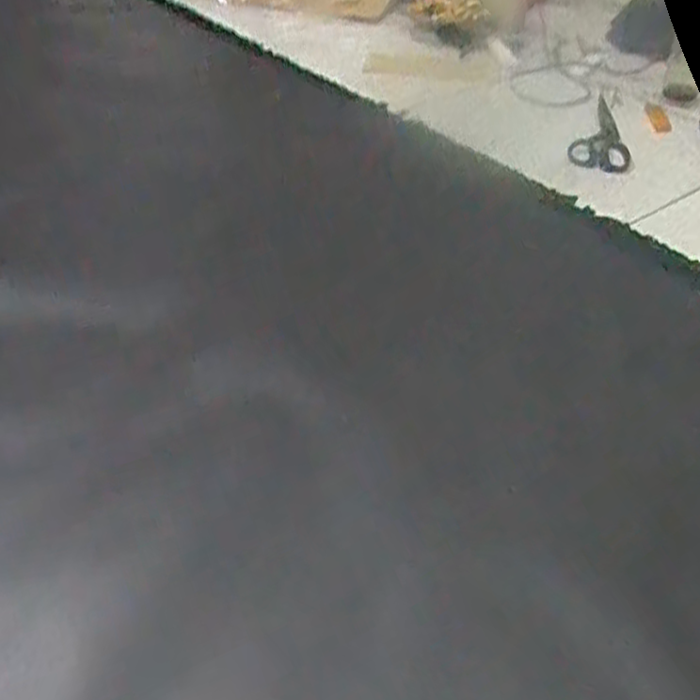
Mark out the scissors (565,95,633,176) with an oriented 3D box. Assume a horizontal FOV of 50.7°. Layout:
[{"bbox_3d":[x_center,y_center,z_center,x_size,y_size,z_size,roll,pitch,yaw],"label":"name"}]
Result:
[{"bbox_3d":[0.355,-0.305,1.030,0.081,0.009,0.224,14,42,12],"label":"scissors"}]

